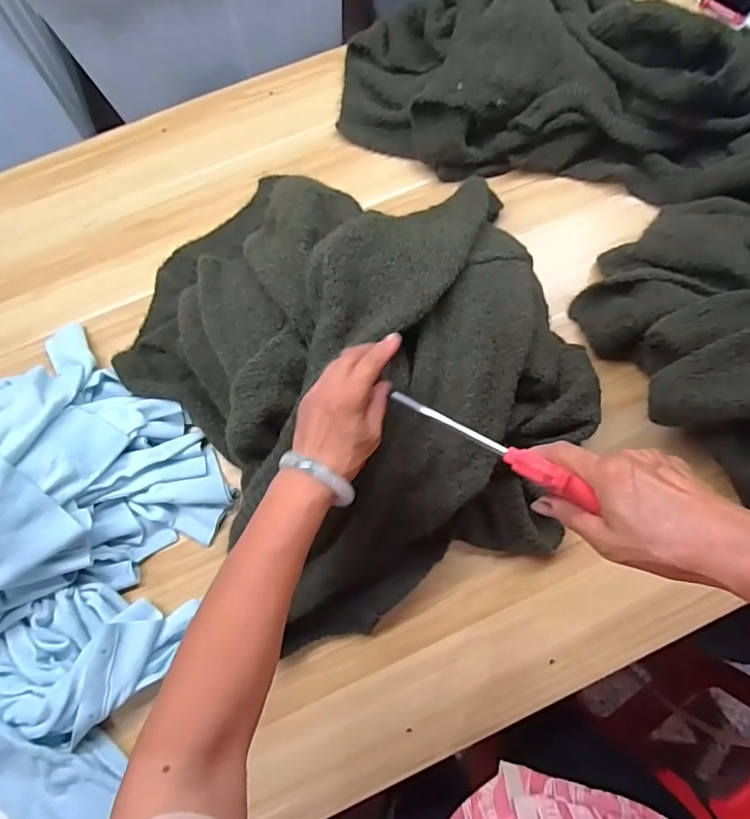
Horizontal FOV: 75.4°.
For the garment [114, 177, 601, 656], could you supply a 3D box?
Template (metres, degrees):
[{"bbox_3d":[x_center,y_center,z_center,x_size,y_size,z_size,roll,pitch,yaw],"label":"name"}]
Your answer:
[{"bbox_3d":[-0.029,-0.075,0.562,0.466,0.183,0.564,-34,76,-8],"label":"garment"}]

